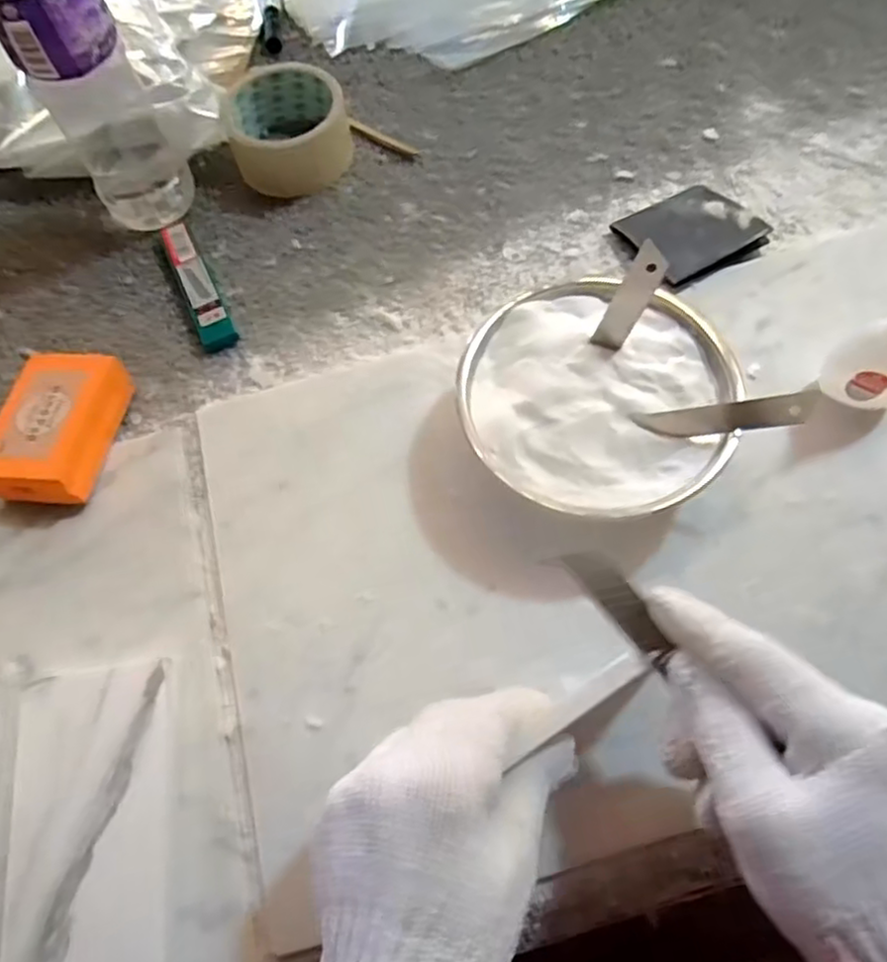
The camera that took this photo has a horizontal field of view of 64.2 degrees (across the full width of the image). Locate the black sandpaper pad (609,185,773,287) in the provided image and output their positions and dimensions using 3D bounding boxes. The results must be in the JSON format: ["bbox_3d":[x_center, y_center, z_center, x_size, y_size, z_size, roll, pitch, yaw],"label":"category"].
[{"bbox_3d":[0.168,-0.171,0.484,0.083,0.025,0.075,-27,67,-9],"label":"black sandpaper pad"}]

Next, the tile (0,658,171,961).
[{"bbox_3d":[-0.167,0.164,0.333,0.070,0.007,0.145,-6,67,-8],"label":"tile"}]

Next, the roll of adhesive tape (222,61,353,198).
[{"bbox_3d":[-0.116,-0.265,0.531,0.086,0.039,0.090,-1,66,3],"label":"roll of adhesive tape"}]

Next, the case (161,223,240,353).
[{"bbox_3d":[-0.173,-0.139,0.499,0.023,0.015,0.111,-23,67,-7],"label":"case"}]

